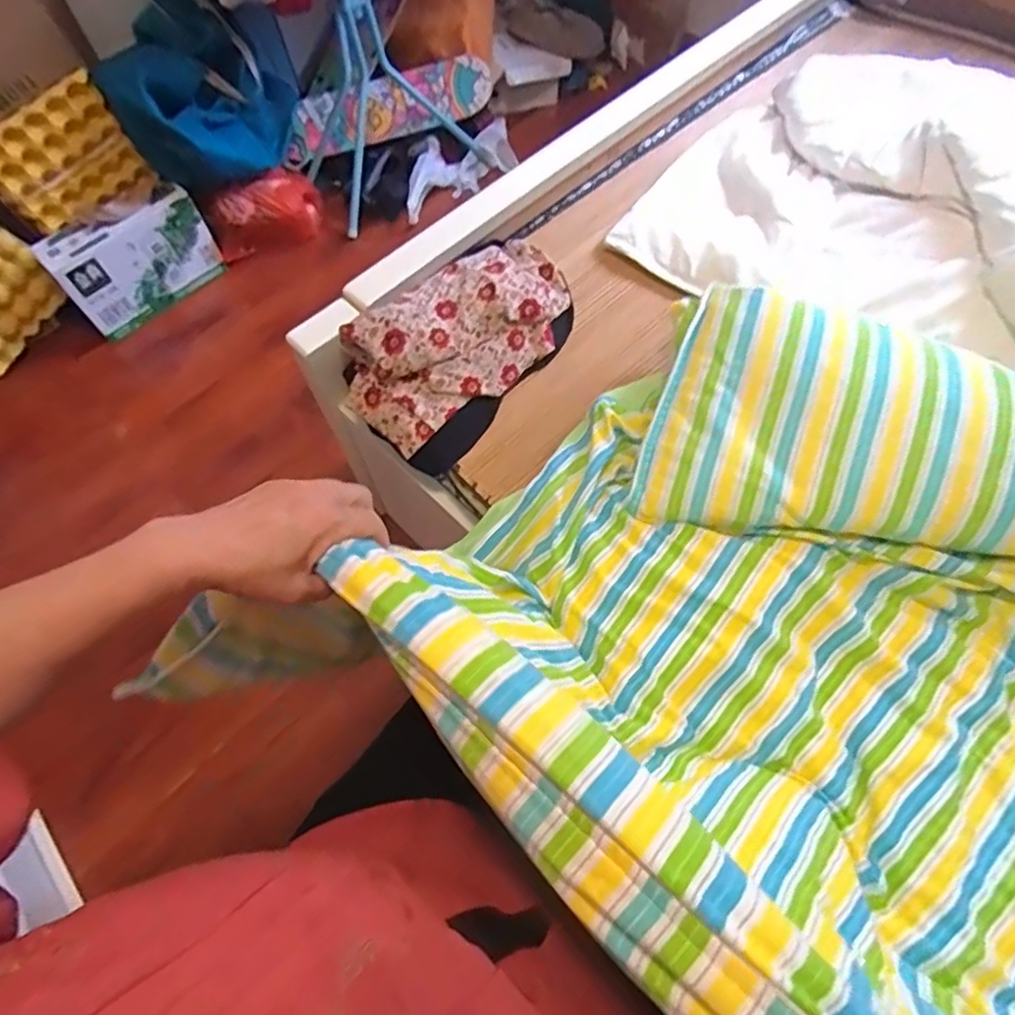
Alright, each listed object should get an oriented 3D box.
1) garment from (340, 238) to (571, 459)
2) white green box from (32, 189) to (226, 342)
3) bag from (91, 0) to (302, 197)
[{"bbox_3d":[-0.059,-0.233,0.845,0.331,0.085,0.163,-39,67,-15],"label":"garment"},{"bbox_3d":[-0.828,-0.556,1.443,0.324,0.197,0.100,-39,67,-15],"label":"white green box"},{"bbox_3d":[-0.656,-0.895,1.399,0.202,0.283,0.383,16,65,12],"label":"bag"}]

